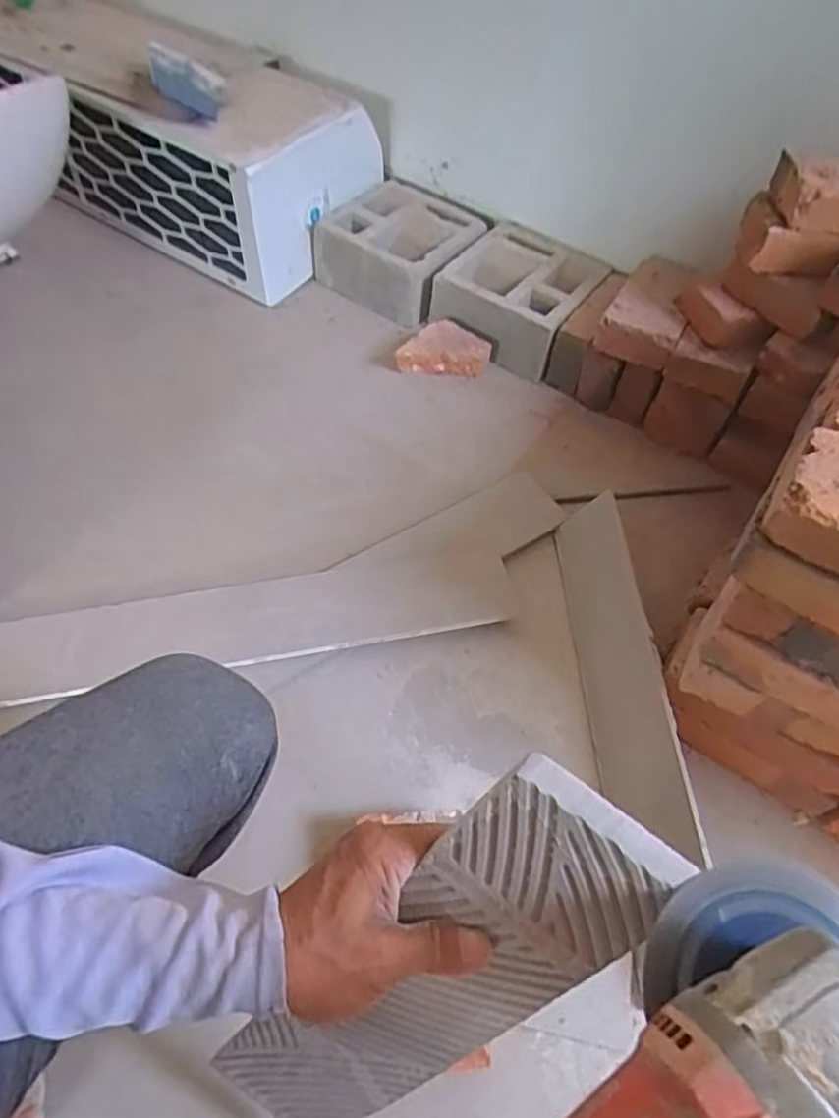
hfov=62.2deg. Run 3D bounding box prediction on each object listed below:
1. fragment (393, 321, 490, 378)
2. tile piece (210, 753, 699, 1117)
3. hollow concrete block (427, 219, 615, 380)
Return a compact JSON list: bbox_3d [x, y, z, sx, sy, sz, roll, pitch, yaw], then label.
[{"bbox_3d":[0.036,-0.308,1.048,0.142,0.081,0.051,-2,56,-8],"label":"fragment"},{"bbox_3d":[-0.007,0.240,0.383,0.094,0.366,0.016,37,32,4],"label":"tile piece"},{"bbox_3d":[0.153,-0.412,1.113,0.213,0.108,0.229,29,57,13],"label":"hollow concrete block"}]

